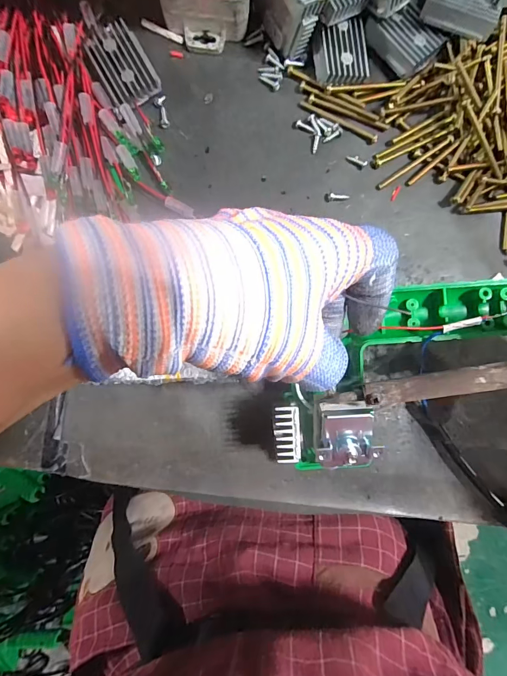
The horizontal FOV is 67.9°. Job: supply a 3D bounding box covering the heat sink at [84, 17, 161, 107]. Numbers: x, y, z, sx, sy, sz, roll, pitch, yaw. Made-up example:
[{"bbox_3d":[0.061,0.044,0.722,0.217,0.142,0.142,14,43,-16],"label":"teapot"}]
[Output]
[{"bbox_3d":[-0.084,-0.177,0.245,0.032,0.015,0.052,-28,90,-3],"label":"heat sink"}]

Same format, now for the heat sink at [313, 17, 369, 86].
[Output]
[{"bbox_3d":[0.057,-0.186,0.248,0.036,0.016,0.036,-6,94,-6],"label":"heat sink"}]

